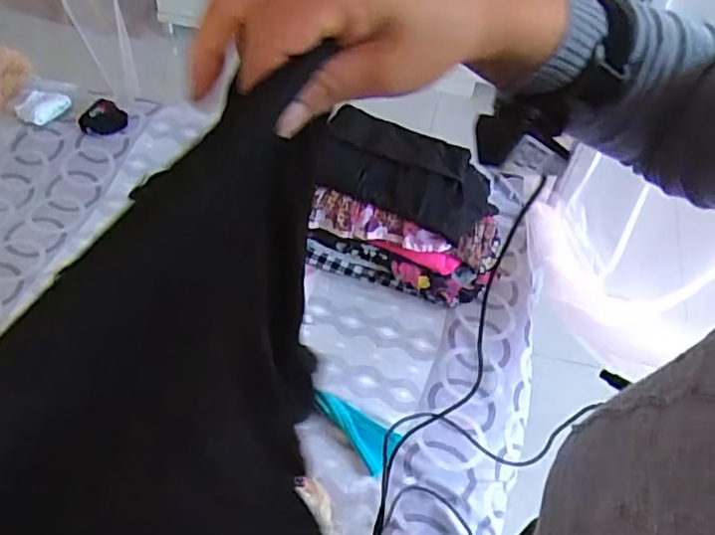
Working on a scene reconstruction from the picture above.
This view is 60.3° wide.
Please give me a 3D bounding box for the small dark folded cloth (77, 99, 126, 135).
[{"bbox_3d":[-0.521,-0.305,1.259,0.094,0.062,0.042,-29,59,-23],"label":"small dark folded cloth"}]

